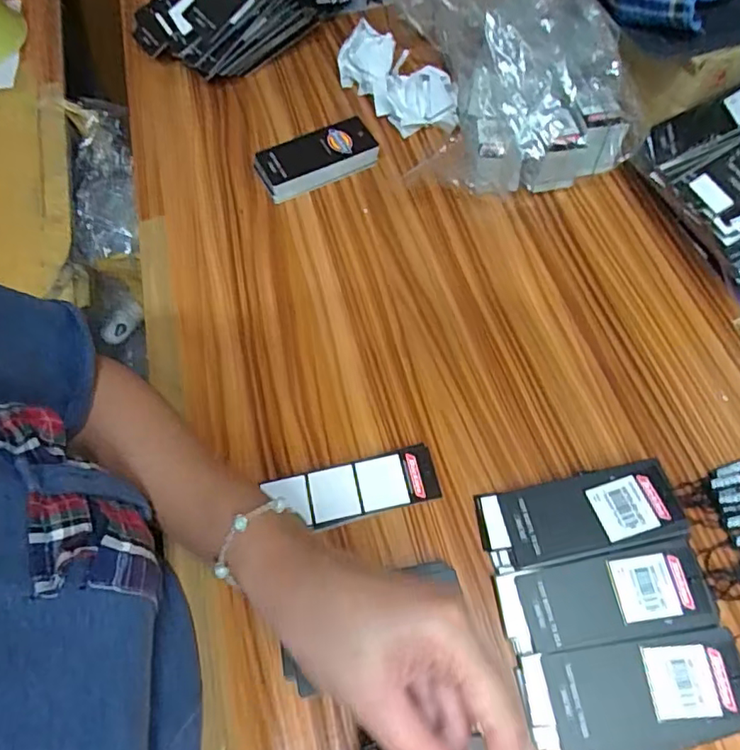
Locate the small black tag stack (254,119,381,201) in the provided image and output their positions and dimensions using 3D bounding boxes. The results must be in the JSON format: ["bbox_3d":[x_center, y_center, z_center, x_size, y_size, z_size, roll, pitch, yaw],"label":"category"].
[{"bbox_3d":[-0.050,-0.204,0.519,0.109,0.021,0.058,-24,64,-10],"label":"small black tag stack"}]

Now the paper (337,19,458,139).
[{"bbox_3d":[0.032,-0.291,0.548,0.073,0.051,0.134,-31,65,-13],"label":"paper"}]

